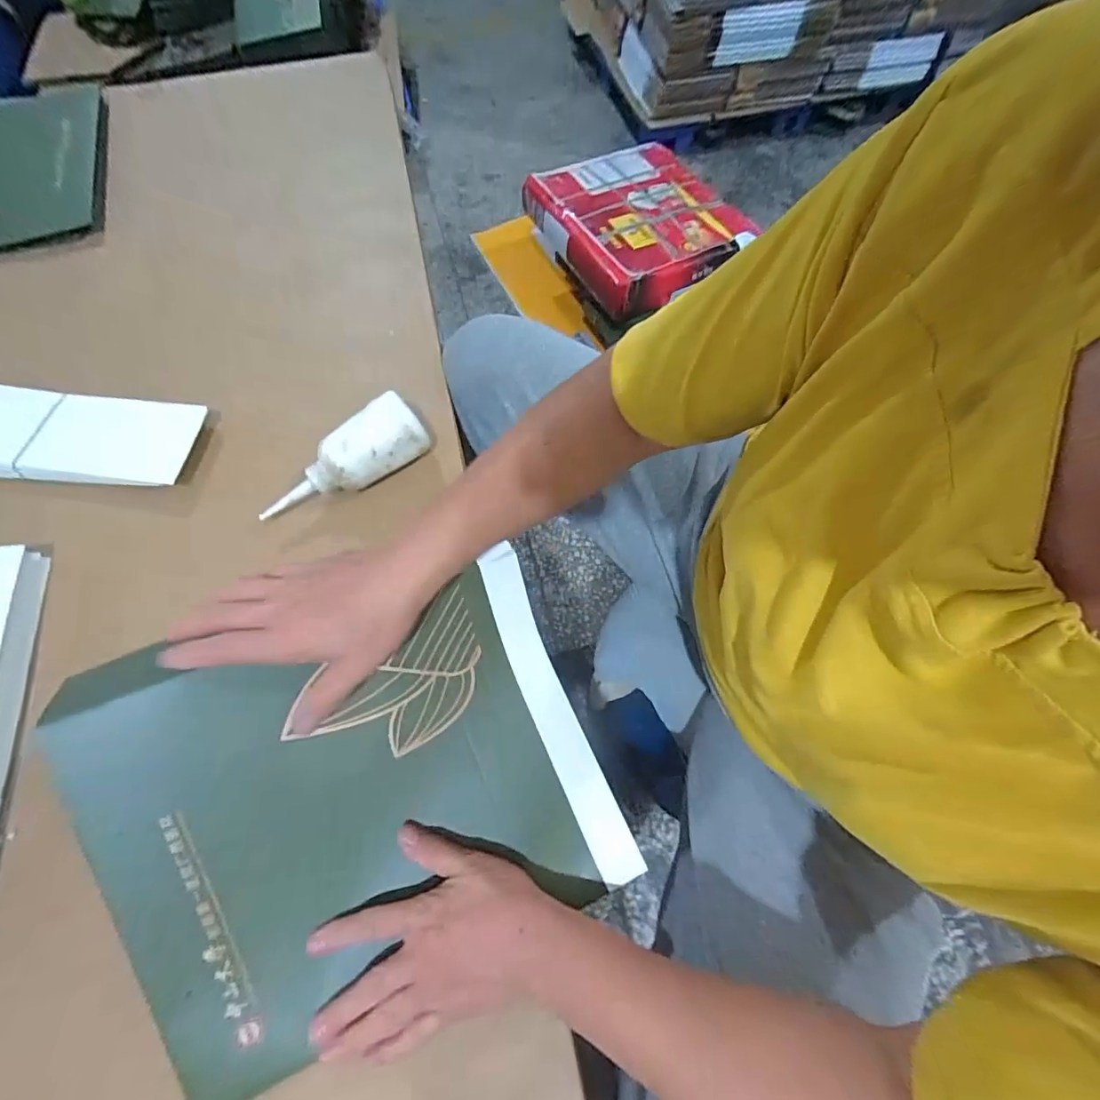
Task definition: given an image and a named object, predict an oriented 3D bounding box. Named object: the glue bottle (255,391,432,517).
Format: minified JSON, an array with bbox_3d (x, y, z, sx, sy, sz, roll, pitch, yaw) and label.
[{"bbox_3d":[-0.192,-0.080,0.472,0.164,0.044,0.054,-37,71,-16],"label":"glue bottle"}]

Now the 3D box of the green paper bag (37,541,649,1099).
[{"bbox_3d":[-0.123,0.175,0.377,0.330,0.028,0.275,-16,87,-21],"label":"green paper bag"}]

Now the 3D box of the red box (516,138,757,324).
[{"bbox_3d":[0.237,-0.854,1.310,0.469,0.096,0.511,-22,68,-10],"label":"red box"}]

